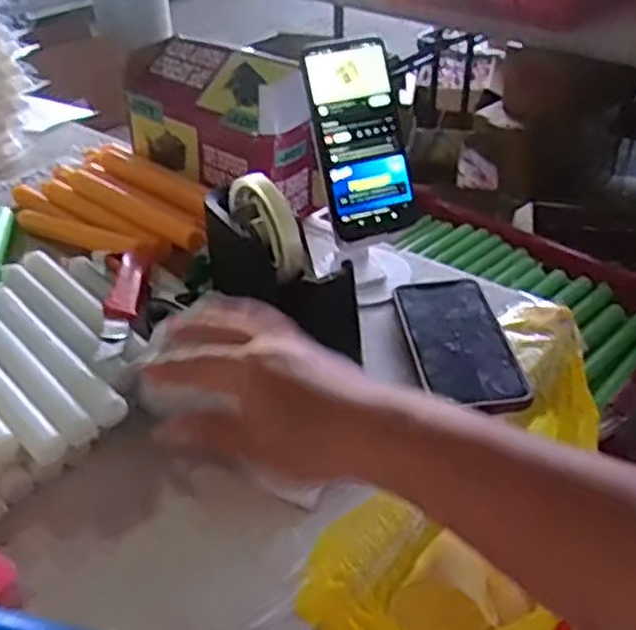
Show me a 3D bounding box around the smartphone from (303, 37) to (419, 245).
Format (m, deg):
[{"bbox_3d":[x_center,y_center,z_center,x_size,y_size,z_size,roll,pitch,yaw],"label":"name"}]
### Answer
[{"bbox_3d":[0.037,-0.149,0.613,0.074,0.162,0.017,-16,10,-17],"label":"smartphone"}]

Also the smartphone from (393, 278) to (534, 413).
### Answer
[{"bbox_3d":[0.114,0.020,0.593,0.078,0.012,0.165,-6,37,-4],"label":"smartphone"}]

